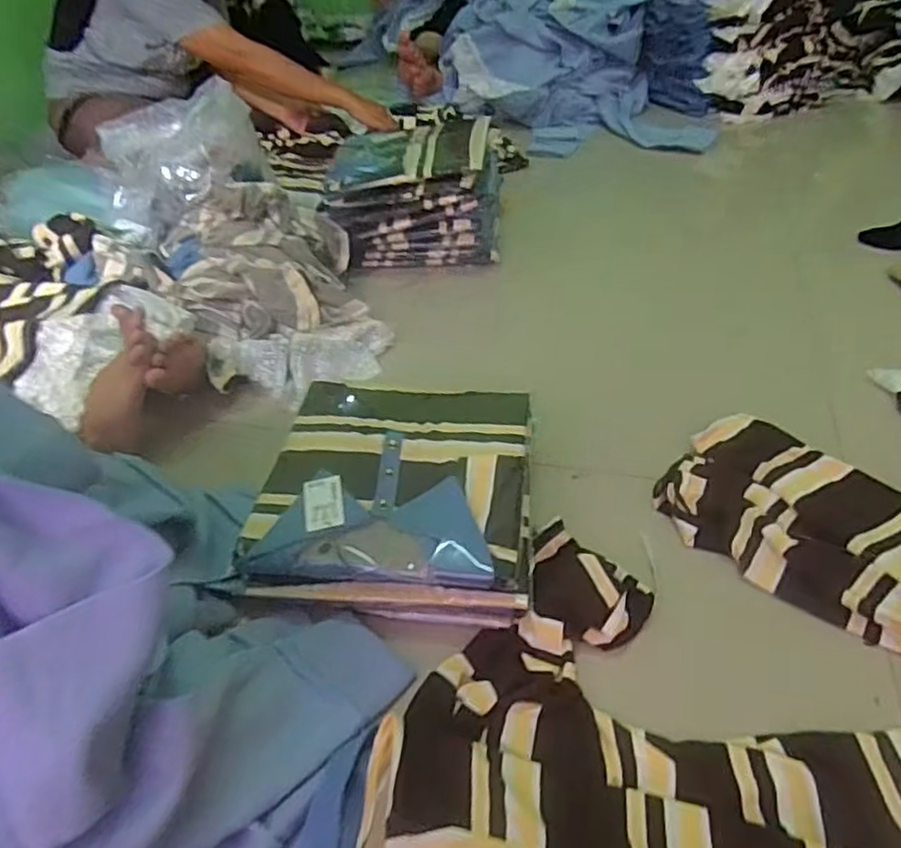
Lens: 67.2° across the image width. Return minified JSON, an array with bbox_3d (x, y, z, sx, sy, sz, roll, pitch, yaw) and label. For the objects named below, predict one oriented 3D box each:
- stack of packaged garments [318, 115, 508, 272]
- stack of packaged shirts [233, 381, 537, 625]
[{"bbox_3d":[-0.062,-0.426,1.255,0.304,0.191,0.241,0,40,6],"label":"stack of packaged garments"},{"bbox_3d":[-0.053,0.069,0.729,0.277,0.084,0.268,1,40,7],"label":"stack of packaged shirts"}]

